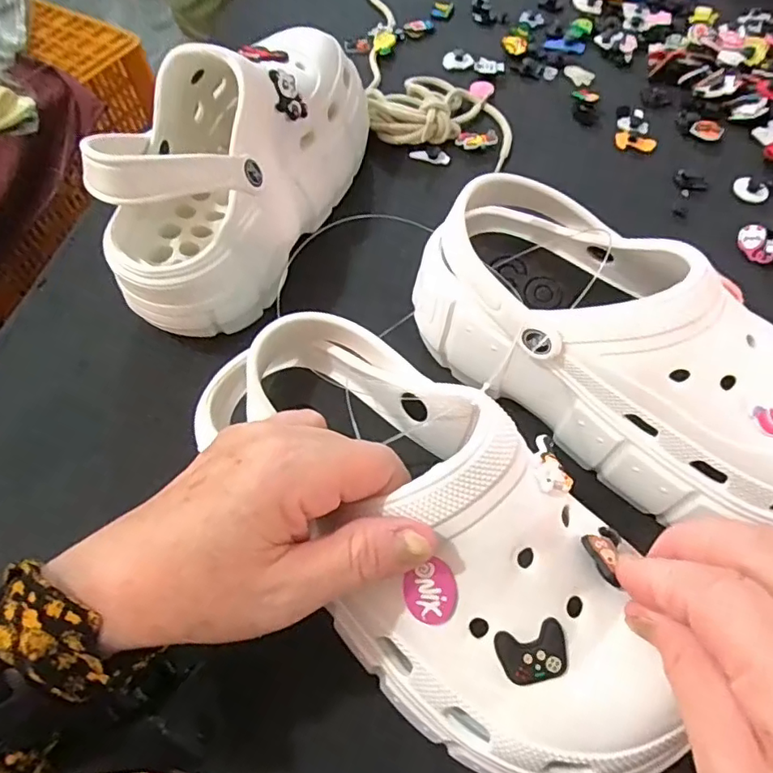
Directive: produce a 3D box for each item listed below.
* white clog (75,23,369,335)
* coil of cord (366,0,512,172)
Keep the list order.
[{"bbox_3d":[-0.092,-0.146,0.364,0.105,0.117,0.235,13,62,8],"label":"white clog"},{"bbox_3d":[0.007,-0.282,0.493,0.111,0.023,0.274,-27,64,-14],"label":"coil of cord"}]

